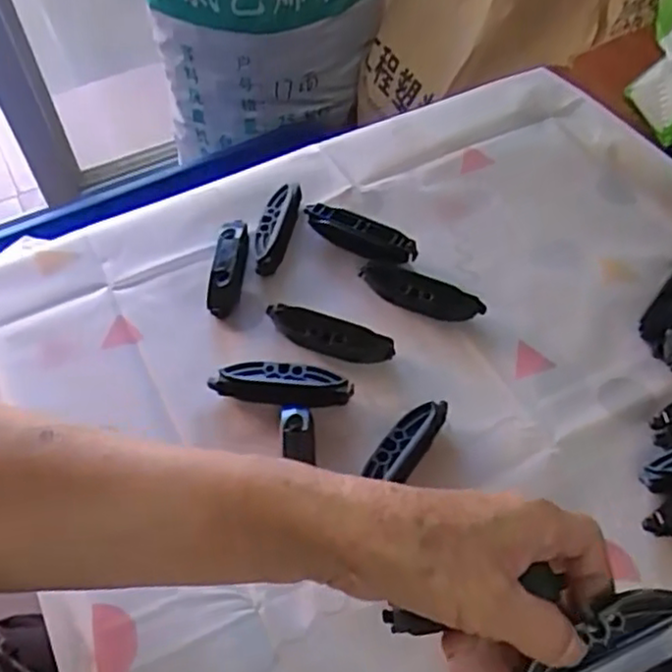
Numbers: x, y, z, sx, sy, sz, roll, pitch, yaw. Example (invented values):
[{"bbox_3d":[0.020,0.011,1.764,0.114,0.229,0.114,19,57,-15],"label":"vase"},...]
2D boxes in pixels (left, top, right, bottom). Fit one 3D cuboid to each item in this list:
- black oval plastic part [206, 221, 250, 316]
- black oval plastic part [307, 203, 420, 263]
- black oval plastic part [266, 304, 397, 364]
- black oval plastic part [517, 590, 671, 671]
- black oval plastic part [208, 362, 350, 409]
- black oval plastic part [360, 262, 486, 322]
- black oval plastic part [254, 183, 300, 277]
[{"bbox_3d":[-0.071,-0.048,0.457,0.017,0.022,0.077,2,56,2],"label":"black oval plastic part"},{"bbox_3d":[0.015,-0.069,0.469,0.080,0.017,0.022,24,60,16],"label":"black oval plastic part"},{"bbox_3d":[-0.005,0.000,0.423,0.080,0.019,0.021,16,58,11],"label":"black oval plastic part"},{"bbox_3d":[0.115,0.129,0.295,0.083,0.018,0.019,-30,57,-1],"label":"black oval plastic part"},{"bbox_3d":[-0.032,0.028,0.404,0.081,0.017,0.022,8,57,6],"label":"black oval plastic part"},{"bbox_3d":[0.053,-0.028,0.441,0.081,0.022,0.023,24,60,16],"label":"black oval plastic part"},{"bbox_3d":[-0.043,-0.074,0.475,0.022,0.018,0.073,10,57,7],"label":"black oval plastic part"}]

